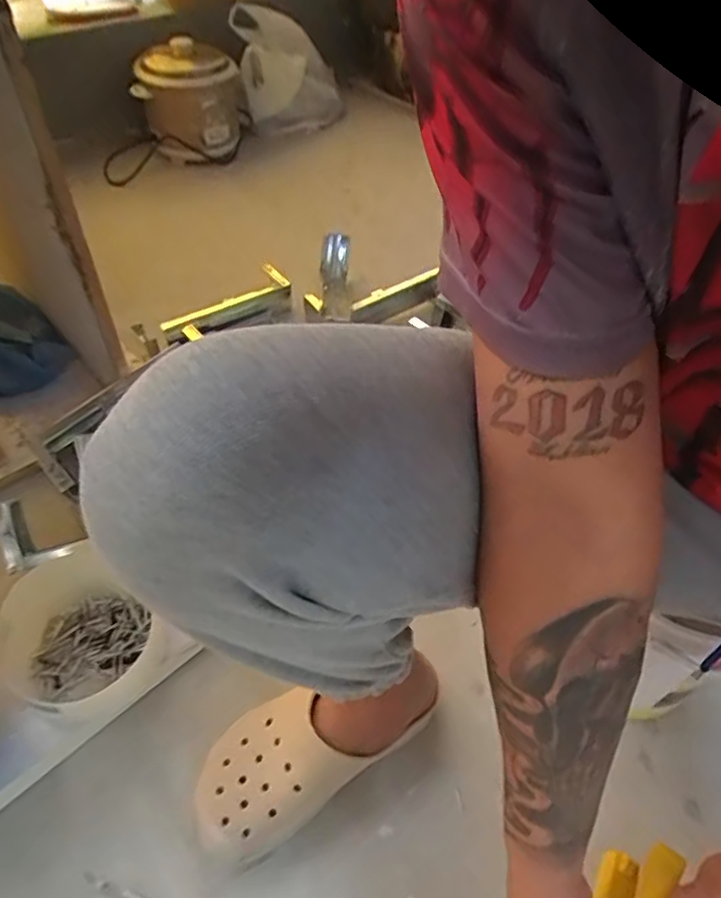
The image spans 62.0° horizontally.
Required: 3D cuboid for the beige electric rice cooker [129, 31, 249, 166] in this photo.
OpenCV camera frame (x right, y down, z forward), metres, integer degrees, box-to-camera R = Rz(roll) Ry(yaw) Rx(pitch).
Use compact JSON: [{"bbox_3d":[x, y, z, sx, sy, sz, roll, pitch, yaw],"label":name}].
[{"bbox_3d":[-0.365,-0.728,1.282,0.219,0.188,0.239,-4,50,-7],"label":"beige electric rice cooker"}]

